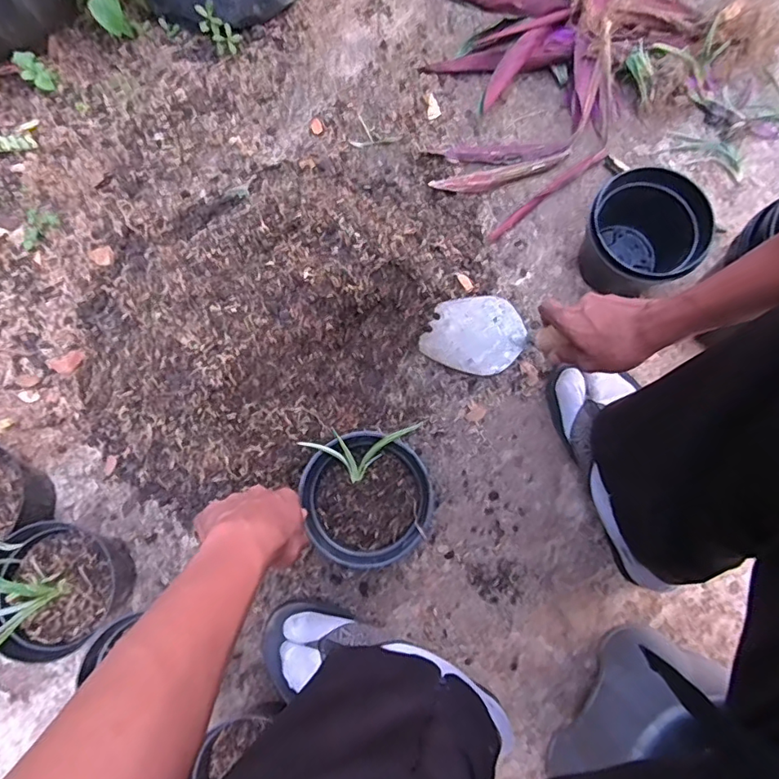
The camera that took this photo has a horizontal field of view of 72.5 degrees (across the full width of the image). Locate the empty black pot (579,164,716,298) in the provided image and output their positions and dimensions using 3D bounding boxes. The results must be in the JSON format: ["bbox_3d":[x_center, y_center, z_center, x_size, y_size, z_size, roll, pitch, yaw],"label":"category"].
[{"bbox_3d":[0.293,-0.177,0.645,0.128,0.113,0.128,0,79,-1],"label":"empty black pot"}]

